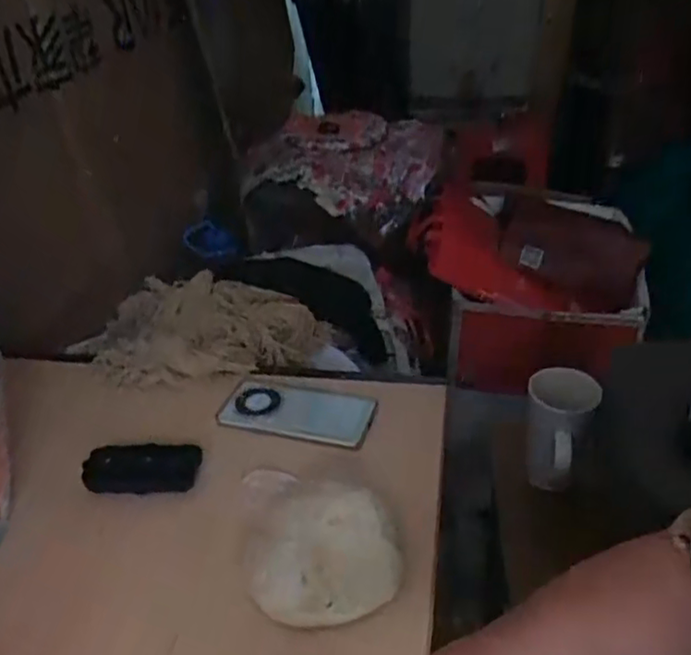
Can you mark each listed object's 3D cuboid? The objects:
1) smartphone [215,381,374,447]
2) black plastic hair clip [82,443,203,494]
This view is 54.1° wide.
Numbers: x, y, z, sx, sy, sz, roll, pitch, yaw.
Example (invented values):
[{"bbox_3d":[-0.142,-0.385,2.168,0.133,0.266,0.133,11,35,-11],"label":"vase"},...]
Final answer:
[{"bbox_3d":[-0.049,0.086,0.730,0.157,0.012,0.082,11,35,19],"label":"smartphone"},{"bbox_3d":[-0.199,0.135,0.661,0.104,0.019,0.054,0,33,3],"label":"black plastic hair clip"}]

